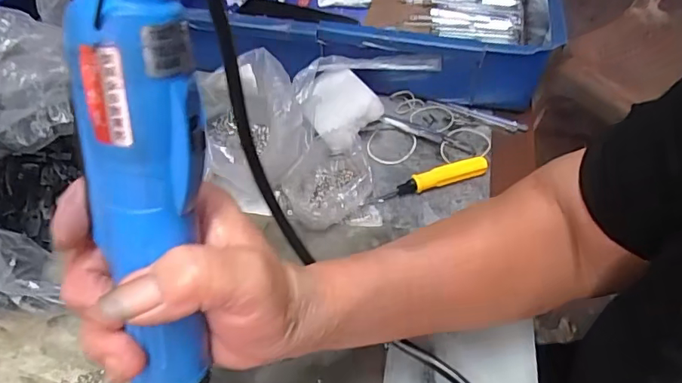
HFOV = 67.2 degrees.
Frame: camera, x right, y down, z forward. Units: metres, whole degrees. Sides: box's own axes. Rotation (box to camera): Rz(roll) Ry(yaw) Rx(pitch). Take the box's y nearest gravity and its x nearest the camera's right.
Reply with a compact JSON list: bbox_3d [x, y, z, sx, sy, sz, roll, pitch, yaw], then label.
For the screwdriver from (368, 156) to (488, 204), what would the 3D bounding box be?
[{"bbox_3d":[0.076,-0.011,0.439,0.107,0.017,0.013,-12,48,-12],"label":"screwdriver"}]

